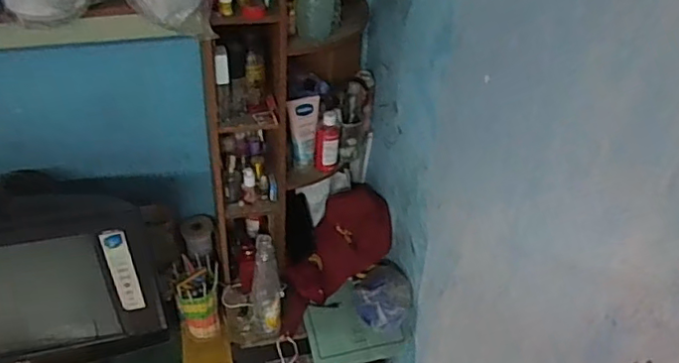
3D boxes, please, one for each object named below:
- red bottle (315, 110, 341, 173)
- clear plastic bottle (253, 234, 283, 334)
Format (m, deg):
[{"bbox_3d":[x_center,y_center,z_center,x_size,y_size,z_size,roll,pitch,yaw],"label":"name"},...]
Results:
[{"bbox_3d":[-0.027,-0.083,1.338,0.054,0.136,0.039,3,38,-1],"label":"red bottle"},{"bbox_3d":[-0.159,0.231,1.295,0.065,0.235,0.067,-3,38,-9],"label":"clear plastic bottle"}]

